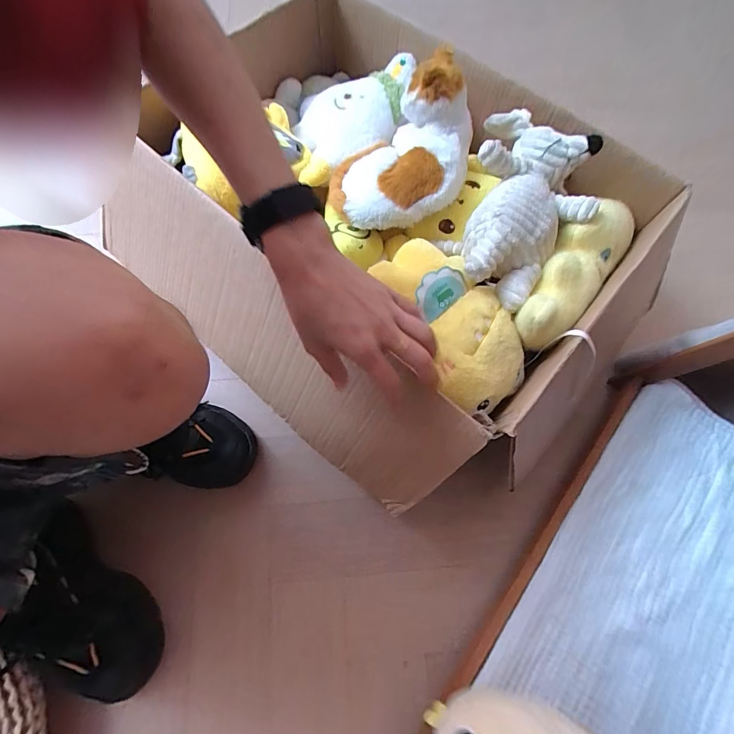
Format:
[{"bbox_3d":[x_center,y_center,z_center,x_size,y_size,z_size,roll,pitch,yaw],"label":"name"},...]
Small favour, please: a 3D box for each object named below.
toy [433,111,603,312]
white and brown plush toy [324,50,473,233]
[{"bbox_3d":[0.186,-0.195,0.471,0.156,0.068,0.265,25,71,7],"label":"toy"},{"bbox_3d":[0.049,-0.268,0.478,0.148,0.094,0.199,14,70,3],"label":"white and brown plush toy"}]

